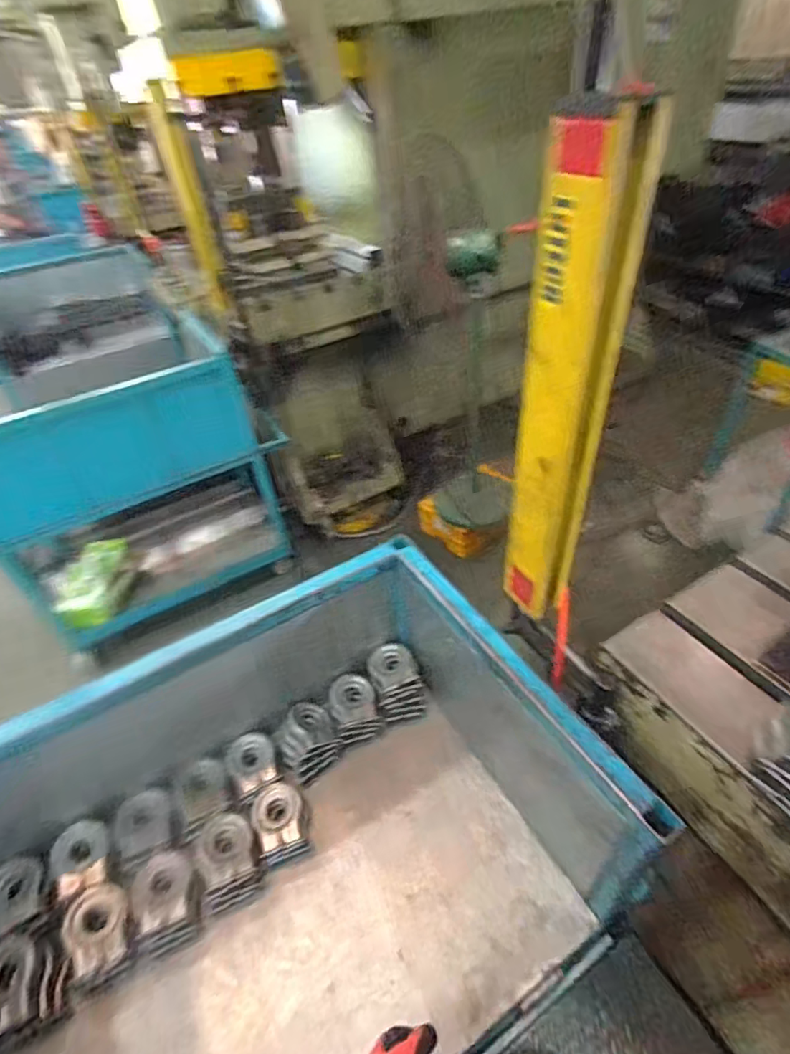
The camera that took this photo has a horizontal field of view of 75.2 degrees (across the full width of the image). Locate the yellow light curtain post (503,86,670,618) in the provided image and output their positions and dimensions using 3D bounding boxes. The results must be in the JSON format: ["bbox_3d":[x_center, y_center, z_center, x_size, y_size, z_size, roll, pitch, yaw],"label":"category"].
[{"bbox_3d":[0.176,-0.119,0.562,0.067,0.541,0.093,-18,43,-13],"label":"yellow light curtain post"}]

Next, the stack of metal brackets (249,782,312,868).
[{"bbox_3d":[-0.219,0.565,0.980,0.095,0.048,0.134,-16,43,-11],"label":"stack of metal brackets"}]

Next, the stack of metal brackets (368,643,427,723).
[{"bbox_3d":[0.005,0.342,1.158,0.107,0.080,0.153,-15,43,-10],"label":"stack of metal brackets"}]

